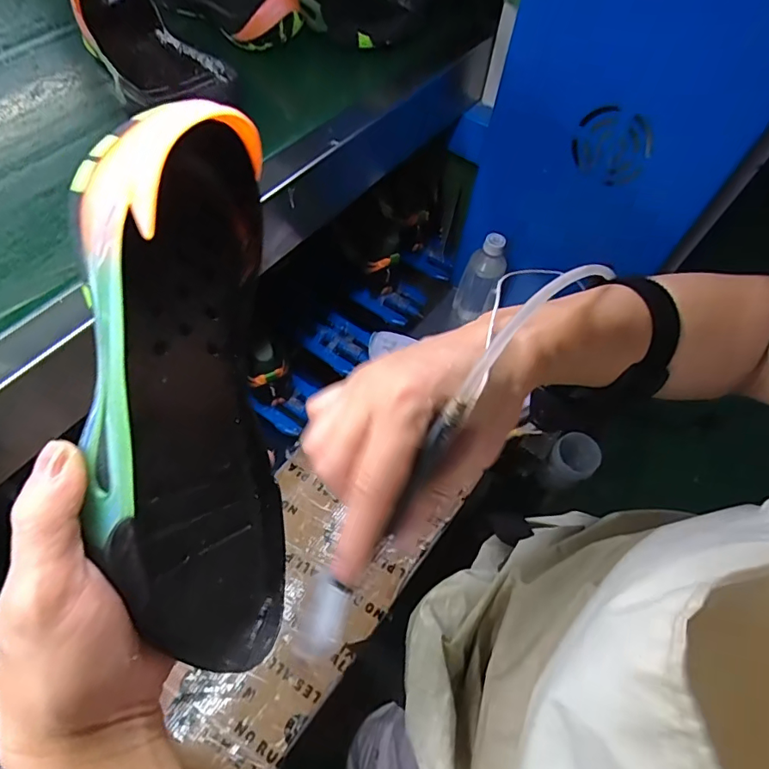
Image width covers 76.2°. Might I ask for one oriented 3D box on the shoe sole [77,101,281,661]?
[{"bbox_3d":[-0.089,0.013,0.235,0.033,0.259,0.100,4,15,28],"label":"shoe sole"}]

